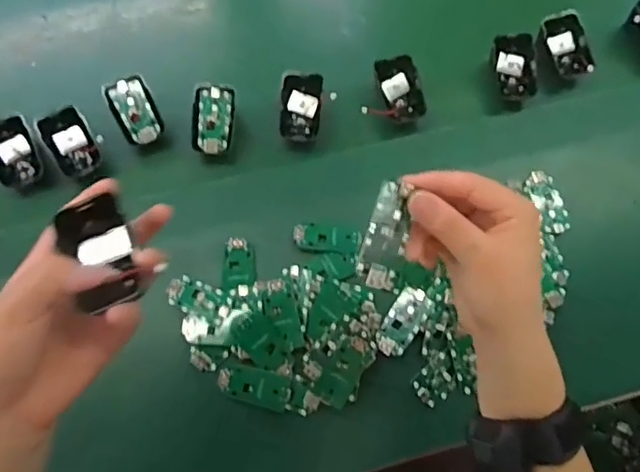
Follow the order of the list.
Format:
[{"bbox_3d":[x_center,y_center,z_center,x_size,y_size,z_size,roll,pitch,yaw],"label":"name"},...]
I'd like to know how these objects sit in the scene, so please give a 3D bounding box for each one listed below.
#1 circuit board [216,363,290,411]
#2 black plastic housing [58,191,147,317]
[{"bbox_3d":[-0.058,0.132,0.492,0.064,0.008,0.030,15,72,6],"label":"circuit board"},{"bbox_3d":[-0.128,0.013,0.327,0.038,0.017,0.066,-23,62,-6],"label":"black plastic housing"}]

